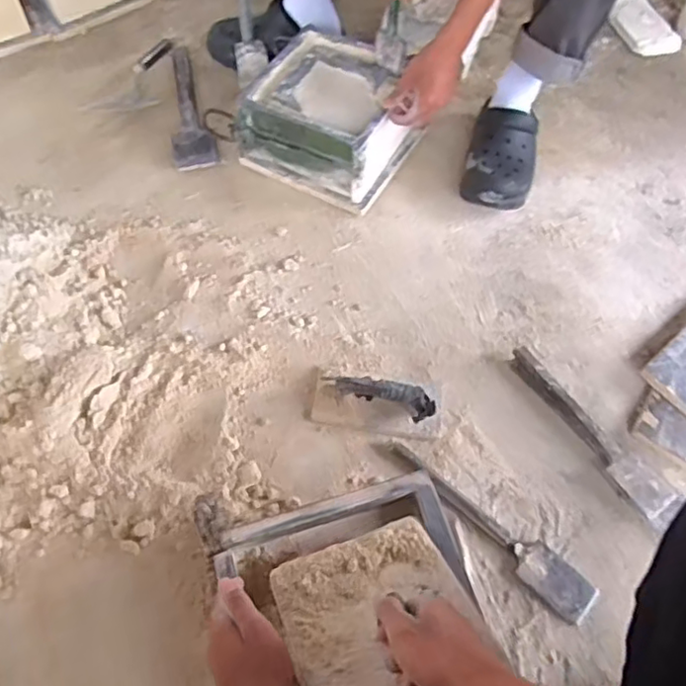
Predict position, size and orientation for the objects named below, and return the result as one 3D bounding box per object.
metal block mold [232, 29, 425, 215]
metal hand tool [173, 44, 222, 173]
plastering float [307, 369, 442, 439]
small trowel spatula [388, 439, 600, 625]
[{"bbox_3d":[-0.017,-0.370,1.074,0.245,0.147,0.221,28,64,13],"label":"metal block mold"},{"bbox_3d":[-0.290,-0.443,1.186,0.074,0.028,0.304,-12,62,-8],"label":"metal hand tool"},{"bbox_3d":[0.045,0.074,0.878,0.188,0.061,0.085,6,59,2],"label":"plastering float"},{"bbox_3d":[0.186,0.231,0.823,0.309,0.013,0.058,39,67,18],"label":"small trowel spatula"}]

